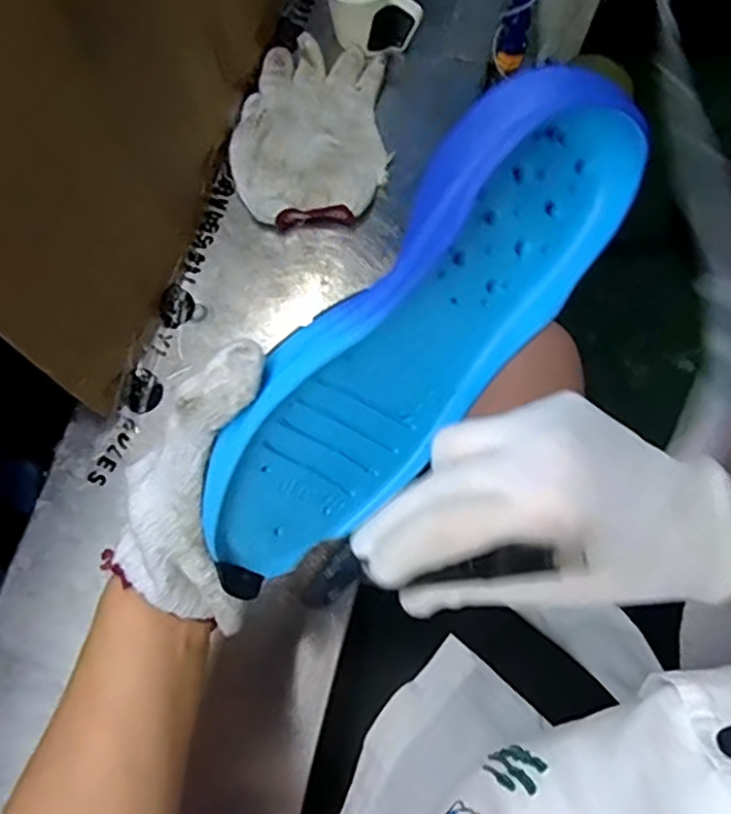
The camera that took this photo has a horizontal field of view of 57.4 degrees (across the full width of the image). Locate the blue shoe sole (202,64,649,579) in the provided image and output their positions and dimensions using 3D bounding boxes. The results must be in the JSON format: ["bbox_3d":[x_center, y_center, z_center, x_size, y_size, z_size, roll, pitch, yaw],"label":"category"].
[{"bbox_3d":[0.026,-0.023,0.298,0.248,0.101,0.029,-50,38,8],"label":"blue shoe sole"}]

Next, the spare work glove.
[{"bbox_3d":[-0.045,-0.247,0.592,0.132,0.026,0.188,6,70,0],"label":"spare work glove"}]

